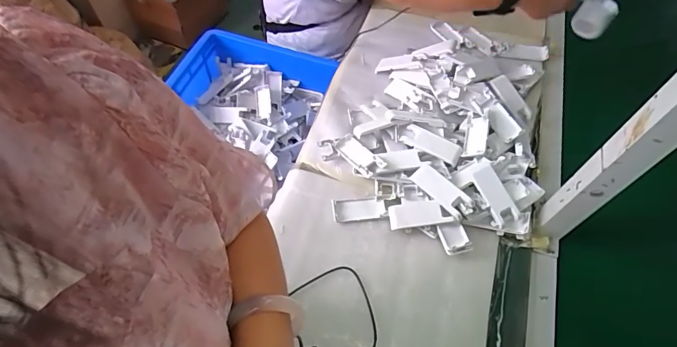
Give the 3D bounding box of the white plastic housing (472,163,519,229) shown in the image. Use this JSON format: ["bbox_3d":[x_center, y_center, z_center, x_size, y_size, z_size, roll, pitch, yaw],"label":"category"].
[{"bbox_3d":[0.242,0.034,0.621,0.039,0.019,0.095,-17,78,-11],"label":"white plastic housing"}]

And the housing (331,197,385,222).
[{"bbox_3d":[0.033,0.058,0.647,0.084,0.009,0.035,-5,59,-4],"label":"housing"}]

